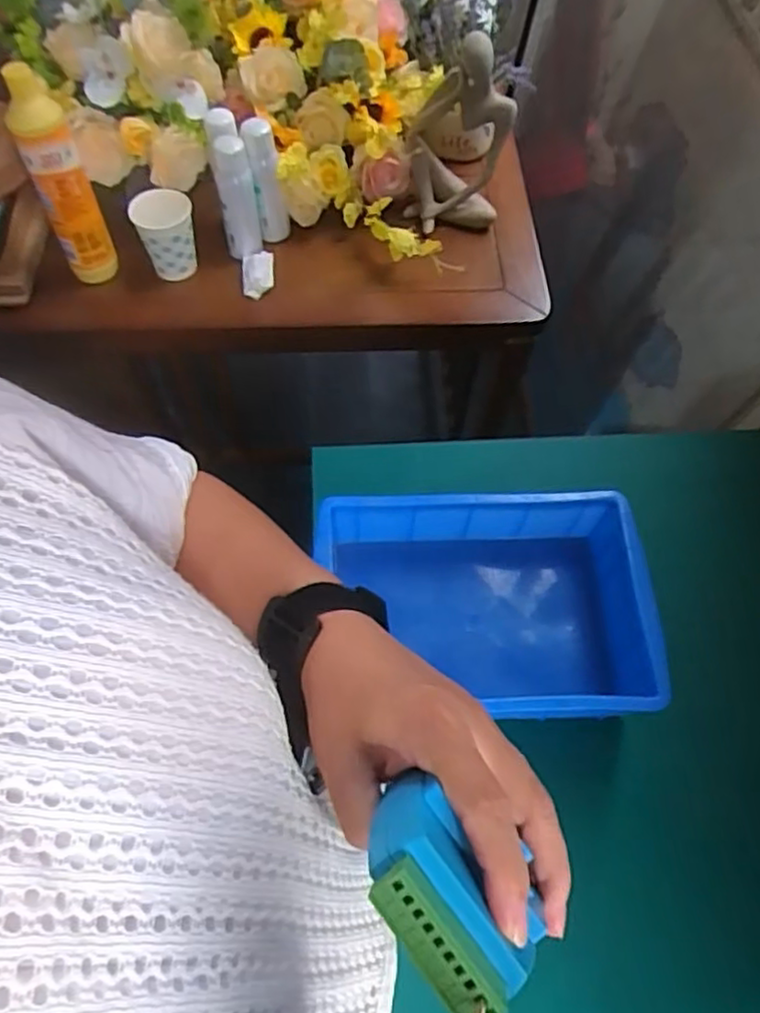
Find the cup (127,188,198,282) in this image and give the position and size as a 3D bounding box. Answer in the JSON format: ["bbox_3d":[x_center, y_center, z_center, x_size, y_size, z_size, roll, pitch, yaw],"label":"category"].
[{"bbox_3d":[-0.265,-0.337,0.858,0.069,0.092,0.071,0,62,-1],"label":"cup"}]

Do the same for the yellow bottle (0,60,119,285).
[{"bbox_3d":[-0.370,-0.374,0.801,0.060,0.225,0.063,-17,63,-10],"label":"yellow bottle"}]

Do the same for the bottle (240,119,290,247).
[{"bbox_3d":[-0.140,-0.401,0.857,0.040,0.149,0.034,-8,62,-5],"label":"bottle"}]

